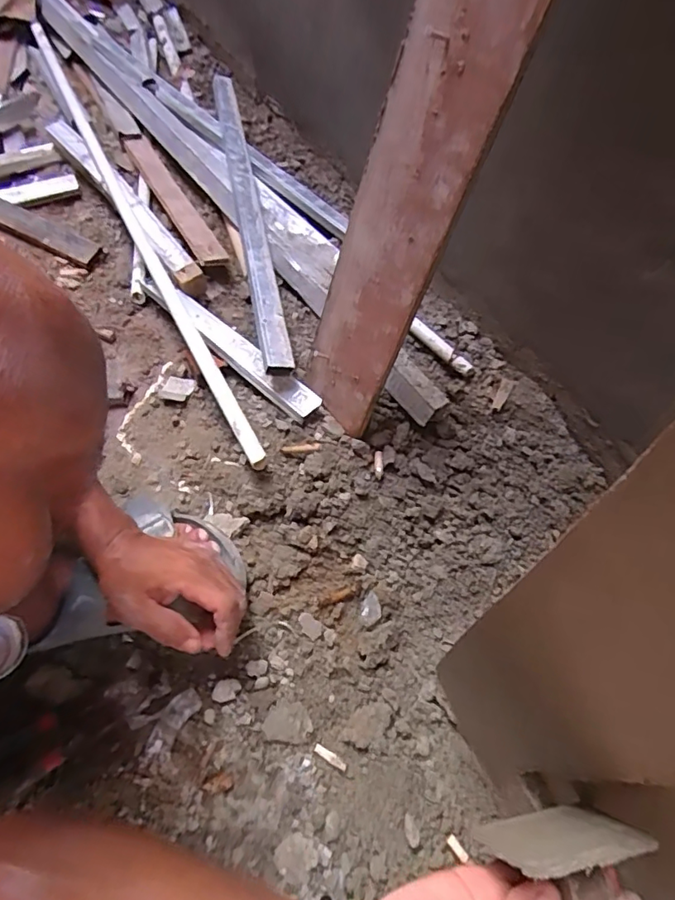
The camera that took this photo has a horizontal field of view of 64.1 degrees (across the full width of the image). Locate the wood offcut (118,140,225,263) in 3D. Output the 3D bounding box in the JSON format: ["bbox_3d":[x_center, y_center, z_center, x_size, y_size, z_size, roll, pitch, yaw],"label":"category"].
[{"bbox_3d":[-0.231,-0.356,0.756,0.041,0.019,0.323,-26,64,-14],"label":"wood offcut"}]

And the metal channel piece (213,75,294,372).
[{"bbox_3d":[-0.119,-0.321,0.707,0.034,0.040,0.583,-10,61,-6],"label":"metal channel piece"}]

